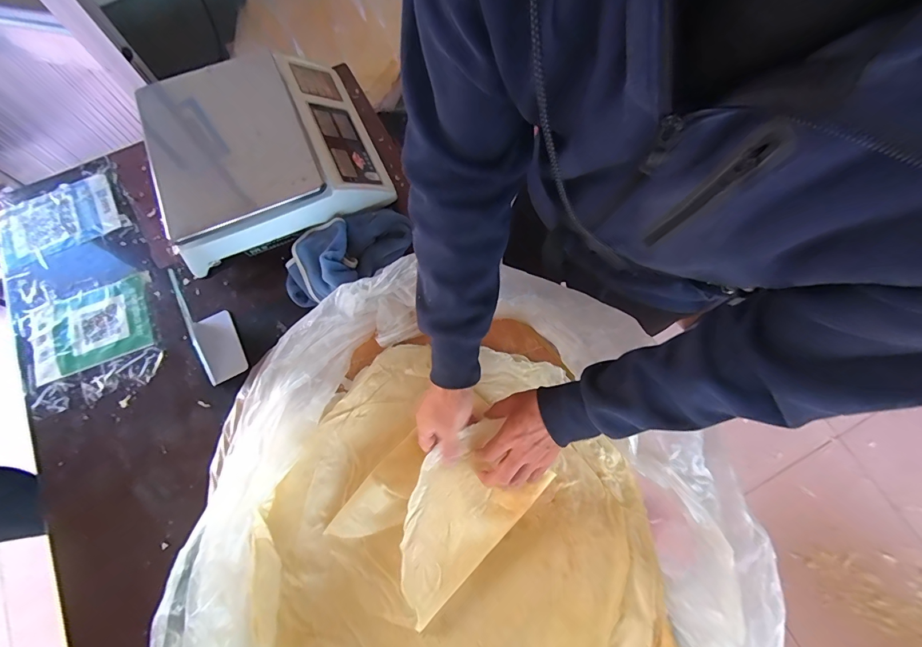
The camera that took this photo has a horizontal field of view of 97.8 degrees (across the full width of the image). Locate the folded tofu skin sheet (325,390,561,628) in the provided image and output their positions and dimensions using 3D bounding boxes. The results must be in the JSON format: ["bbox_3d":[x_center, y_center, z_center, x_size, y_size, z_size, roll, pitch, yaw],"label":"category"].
[{"bbox_3d":[-0.036,0.236,0.521,0.173,0.034,0.263,42,85,15],"label":"folded tofu skin sheet"}]

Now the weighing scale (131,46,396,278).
[{"bbox_3d":[-0.320,-0.293,0.648,0.328,0.094,0.322,-25,73,-7],"label":"weighing scale"}]

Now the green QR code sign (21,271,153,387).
[{"bbox_3d":[-0.589,0.003,0.644,0.186,0.007,0.131,-22,77,-9],"label":"green QR code sign"}]

